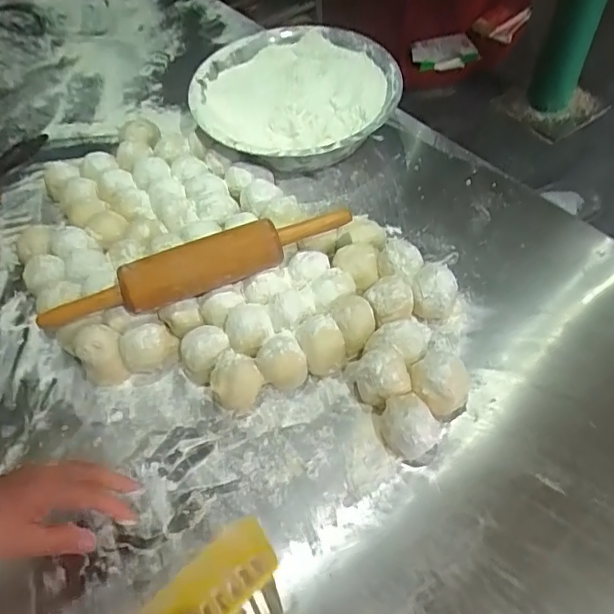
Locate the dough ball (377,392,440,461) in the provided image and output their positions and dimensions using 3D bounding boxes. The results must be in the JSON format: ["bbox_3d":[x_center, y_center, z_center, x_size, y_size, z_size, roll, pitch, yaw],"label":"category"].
[{"bbox_3d":[0.096,0.111,0.534,0.049,0.053,0.053,-1,55,2],"label":"dough ball"}]

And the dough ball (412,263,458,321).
[{"bbox_3d":[0.139,-0.017,0.619,0.046,0.054,0.042,-1,55,2],"label":"dough ball"}]

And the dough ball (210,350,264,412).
[{"bbox_3d":[-0.074,0.074,0.573,0.050,0.052,0.046,-1,55,2],"label":"dough ball"}]

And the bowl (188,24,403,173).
[{"bbox_3d":[-0.012,-0.278,0.774,0.265,0.078,0.244,-1,55,2],"label":"bowl"}]

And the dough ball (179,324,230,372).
[{"bbox_3d":[-0.106,0.049,0.597,0.052,0.042,0.051,-24,57,-13],"label":"dough ball"}]

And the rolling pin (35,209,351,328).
[{"bbox_3d":[-0.112,-0.044,0.596,0.338,0.040,0.046,-18,56,-10],"label":"rolling pin"}]

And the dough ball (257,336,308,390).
[{"bbox_3d":[-0.028,0.056,0.583,0.046,0.058,0.043,-1,55,2],"label":"dough ball"}]

